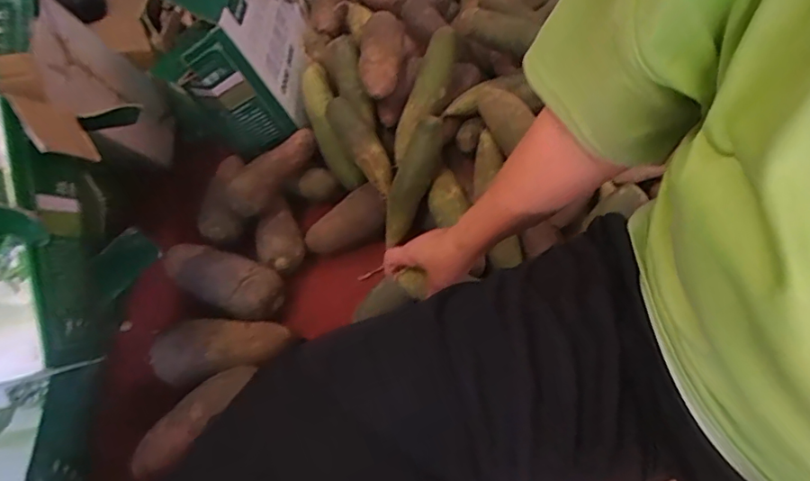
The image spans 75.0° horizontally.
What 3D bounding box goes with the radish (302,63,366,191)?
[{"bbox_3d":[-0.119,-0.179,0.839,0.049,0.057,0.201,-21,100,-13],"label":"radish"}]

